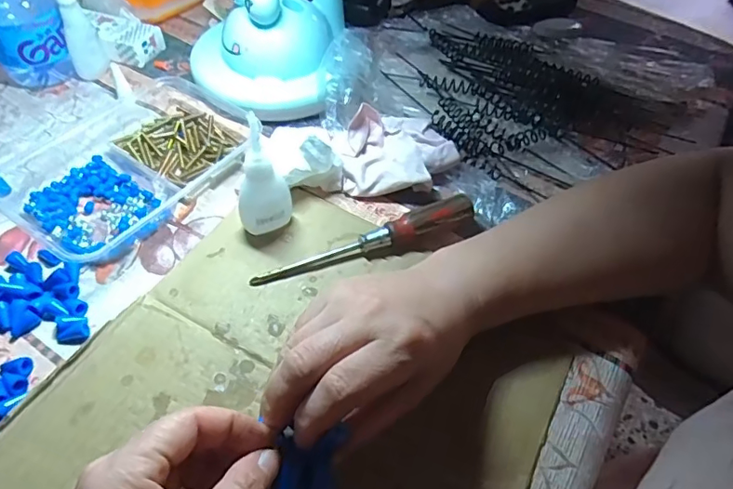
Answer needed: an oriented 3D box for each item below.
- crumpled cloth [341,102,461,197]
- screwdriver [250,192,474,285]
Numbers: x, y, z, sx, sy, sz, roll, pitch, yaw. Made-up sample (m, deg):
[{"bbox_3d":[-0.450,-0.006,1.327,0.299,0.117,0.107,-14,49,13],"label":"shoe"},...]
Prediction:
[{"bbox_3d":[0.024,-0.070,0.391,0.081,0.029,0.069,1,52,-2],"label":"crumpled cloth"},{"bbox_3d":[0.002,-0.001,0.345,0.152,0.023,0.022,-19,55,-18],"label":"screwdriver"}]

